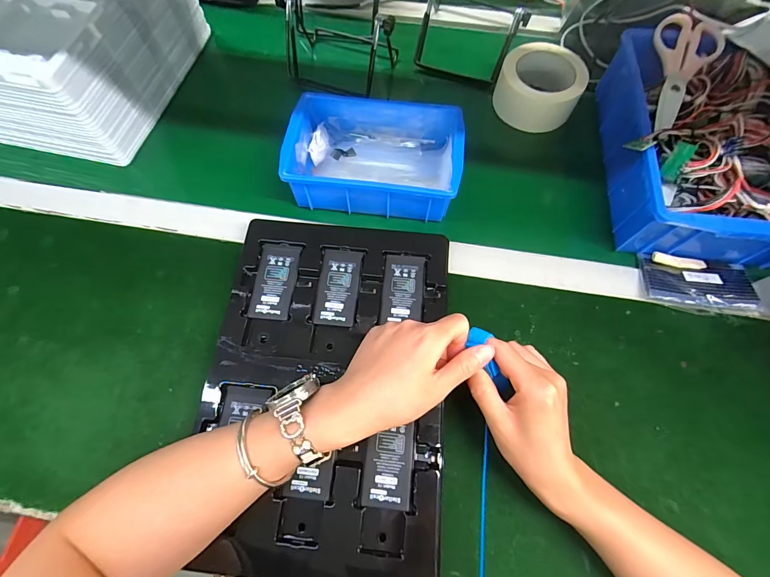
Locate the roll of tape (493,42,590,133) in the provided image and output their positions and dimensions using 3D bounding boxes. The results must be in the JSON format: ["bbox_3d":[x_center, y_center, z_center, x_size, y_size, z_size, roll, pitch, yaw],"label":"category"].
[{"bbox_3d":[0.209,-0.276,0.482,0.106,0.045,0.103,0,68,-1],"label":"roll of tape"}]

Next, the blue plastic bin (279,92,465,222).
[{"bbox_3d":[-0.011,-0.170,0.437,0.201,0.058,0.151,6,68,3],"label":"blue plastic bin"}]

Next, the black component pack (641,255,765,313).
[{"bbox_3d":[0.351,-0.006,0.393,0.114,0.020,0.059,7,73,2],"label":"black component pack"}]

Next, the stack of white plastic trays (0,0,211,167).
[{"bbox_3d":[-0.465,-0.345,0.468,0.326,0.110,0.287,13,68,5],"label":"stack of white plastic trays"}]

